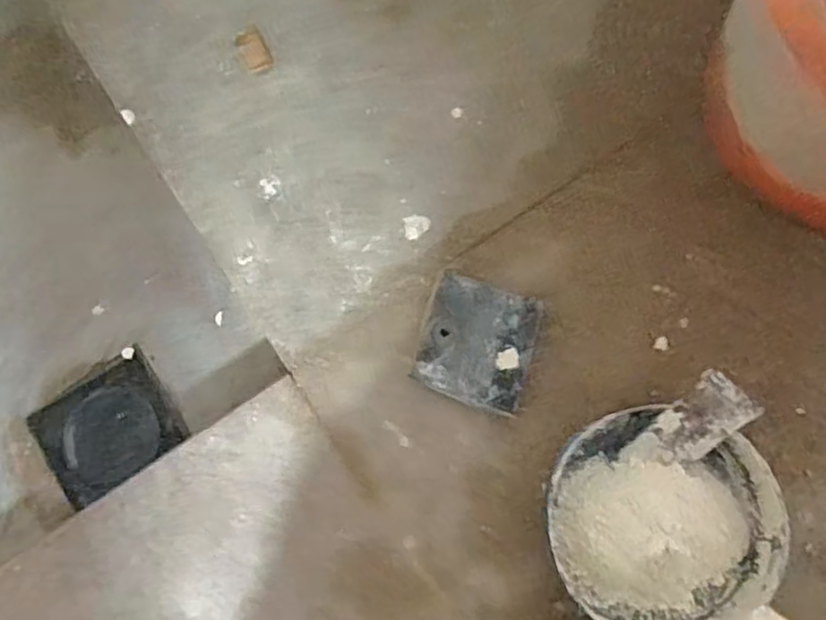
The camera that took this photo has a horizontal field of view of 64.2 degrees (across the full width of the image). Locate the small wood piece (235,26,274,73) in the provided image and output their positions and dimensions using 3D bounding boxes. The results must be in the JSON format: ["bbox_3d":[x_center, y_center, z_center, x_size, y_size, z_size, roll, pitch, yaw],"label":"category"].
[{"bbox_3d":[-0.116,-0.190,0.481,0.019,0.004,0.034,-30,81,-6],"label":"small wood piece"}]

